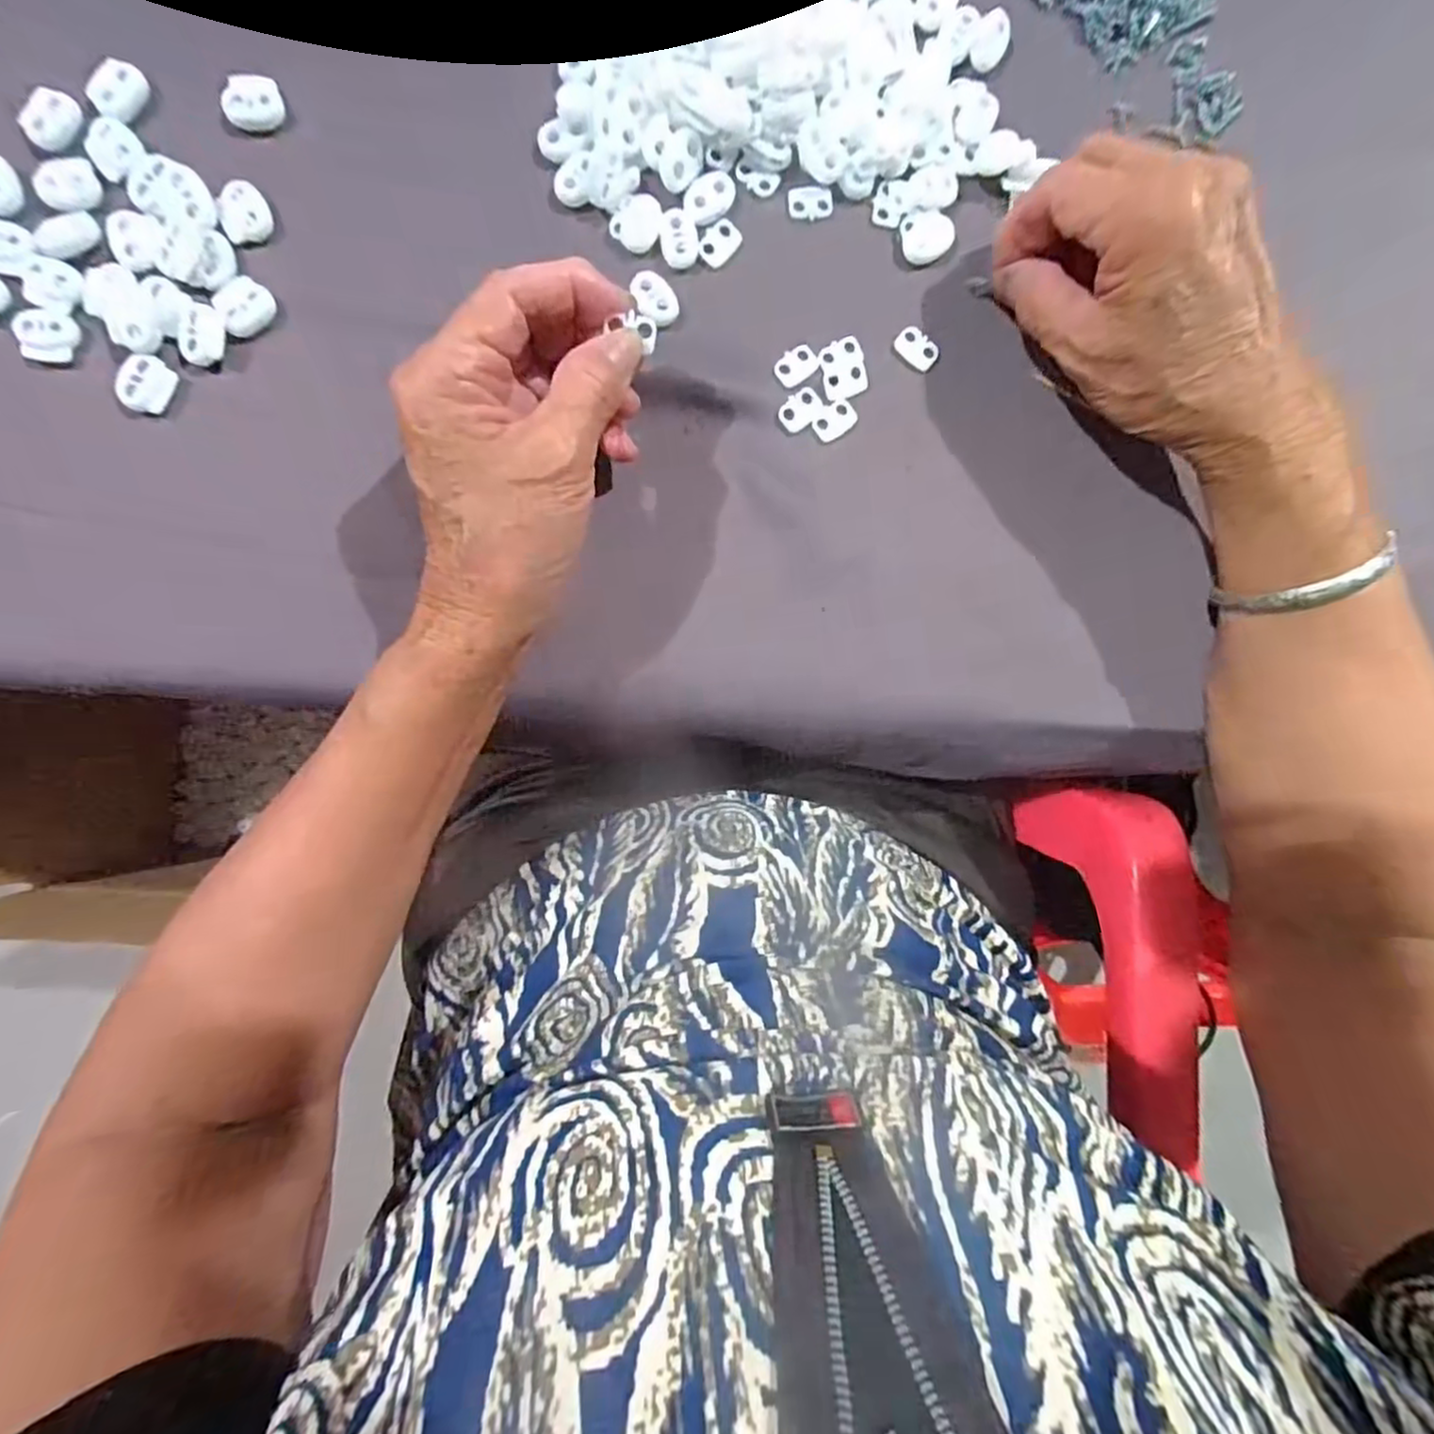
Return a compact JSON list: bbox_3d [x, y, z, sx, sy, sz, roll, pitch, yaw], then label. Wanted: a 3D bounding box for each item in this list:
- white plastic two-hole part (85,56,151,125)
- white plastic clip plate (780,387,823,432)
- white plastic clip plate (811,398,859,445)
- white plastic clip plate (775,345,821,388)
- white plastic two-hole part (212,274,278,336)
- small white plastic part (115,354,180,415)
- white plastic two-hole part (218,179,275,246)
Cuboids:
[{"bbox_3d":[-0.230,-0.242,0.253,0.018,0.004,0.022,32,89,-4],"label":"white plastic two-hole part"},{"bbox_3d":[0.035,-0.129,0.275,0.018,0.004,0.013,-36,93,-2],"label":"white plastic clip plate"},{"bbox_3d":[0.050,-0.125,0.277,0.020,0.004,0.013,-35,93,-2],"label":"white plastic clip plate"},{"bbox_3d":[0.034,-0.147,0.275,0.019,0.004,0.014,-30,93,-3],"label":"white plastic clip plate"},{"bbox_3d":[-0.189,-0.164,0.263,0.021,0.004,0.020,-43,93,-2],"label":"white plastic two-hole part"},{"bbox_3d":[-0.225,-0.131,0.259,0.018,0.004,0.021,29,89,-4],"label":"small white plastic part"},{"bbox_3d":[-0.187,-0.200,0.261,0.019,0.006,0.020,0,91,-4],"label":"white plastic two-hole part"}]

